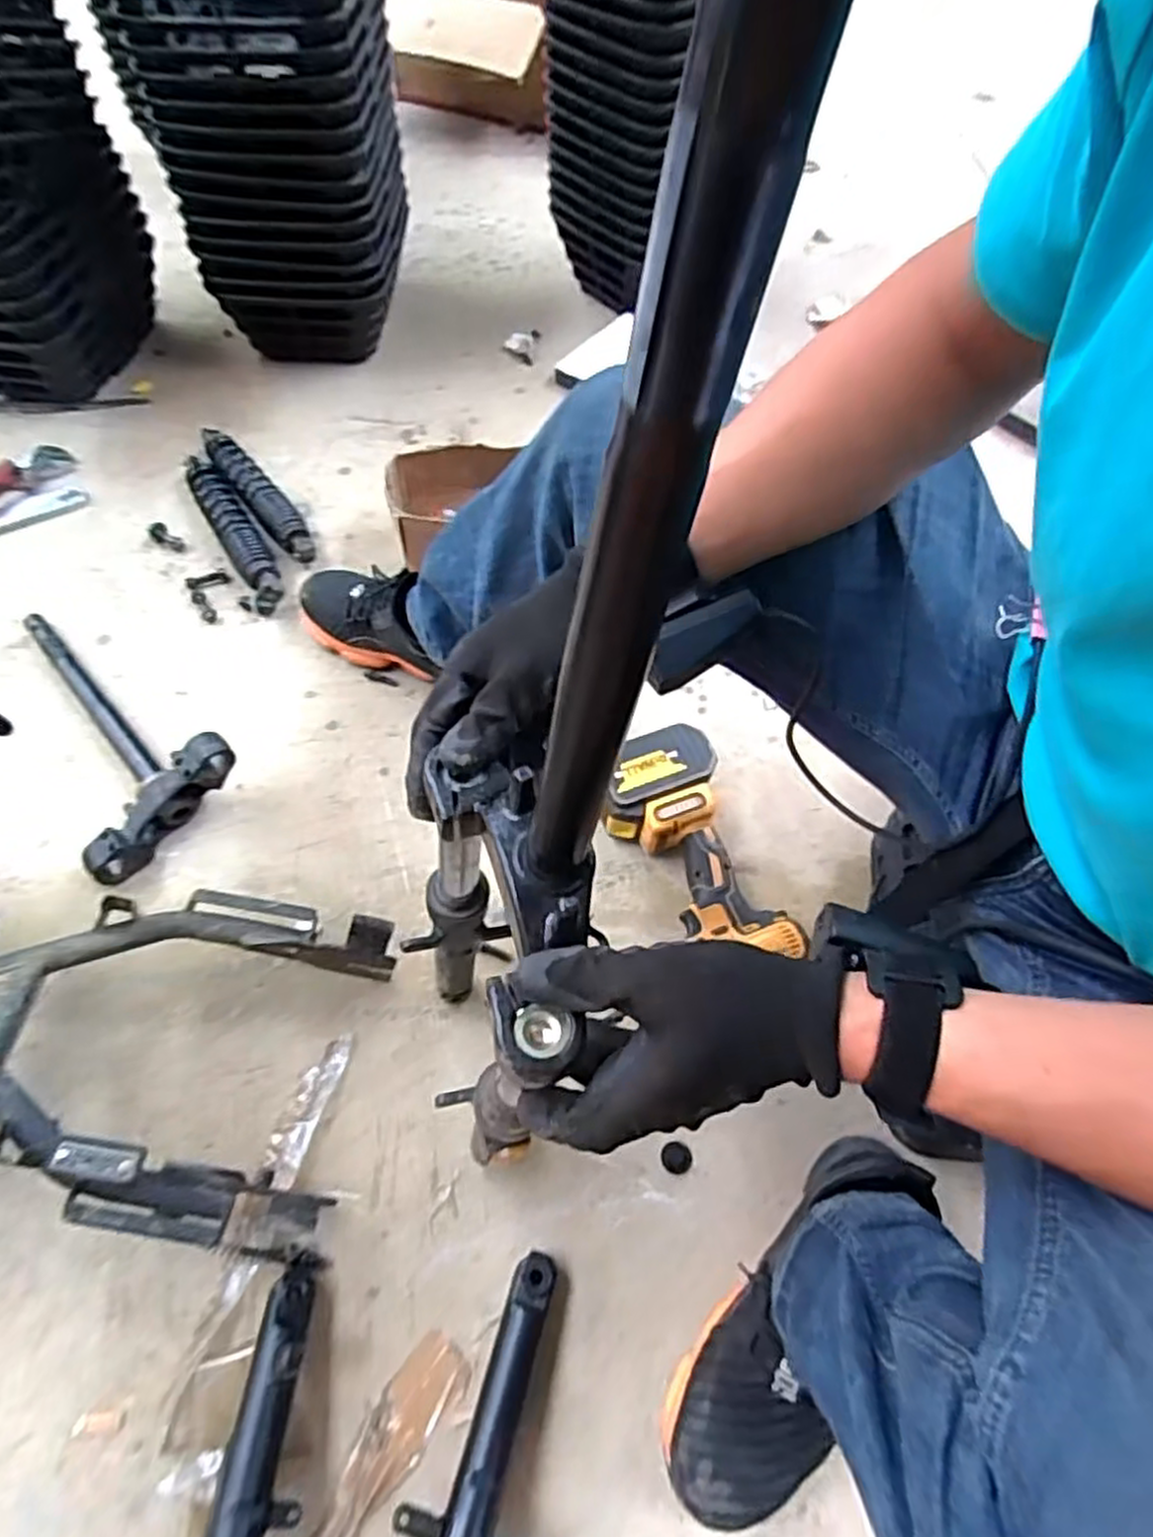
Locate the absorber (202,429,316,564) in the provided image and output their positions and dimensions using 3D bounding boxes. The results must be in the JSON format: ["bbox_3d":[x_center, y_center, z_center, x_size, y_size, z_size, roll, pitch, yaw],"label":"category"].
[{"bbox_3d":[-0.418,-0.361,1.007,0.047,0.041,0.287,-33,65,-20],"label":"absorber"}]

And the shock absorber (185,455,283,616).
[{"bbox_3d":[-0.432,-0.301,0.970,0.049,0.036,0.289,-27,64,-17],"label":"shock absorber"}]

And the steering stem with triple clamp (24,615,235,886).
[{"bbox_3d":[-0.511,-0.066,0.798,0.161,0.091,0.366,-38,67,-22],"label":"steering stem with triple clamp"}]

